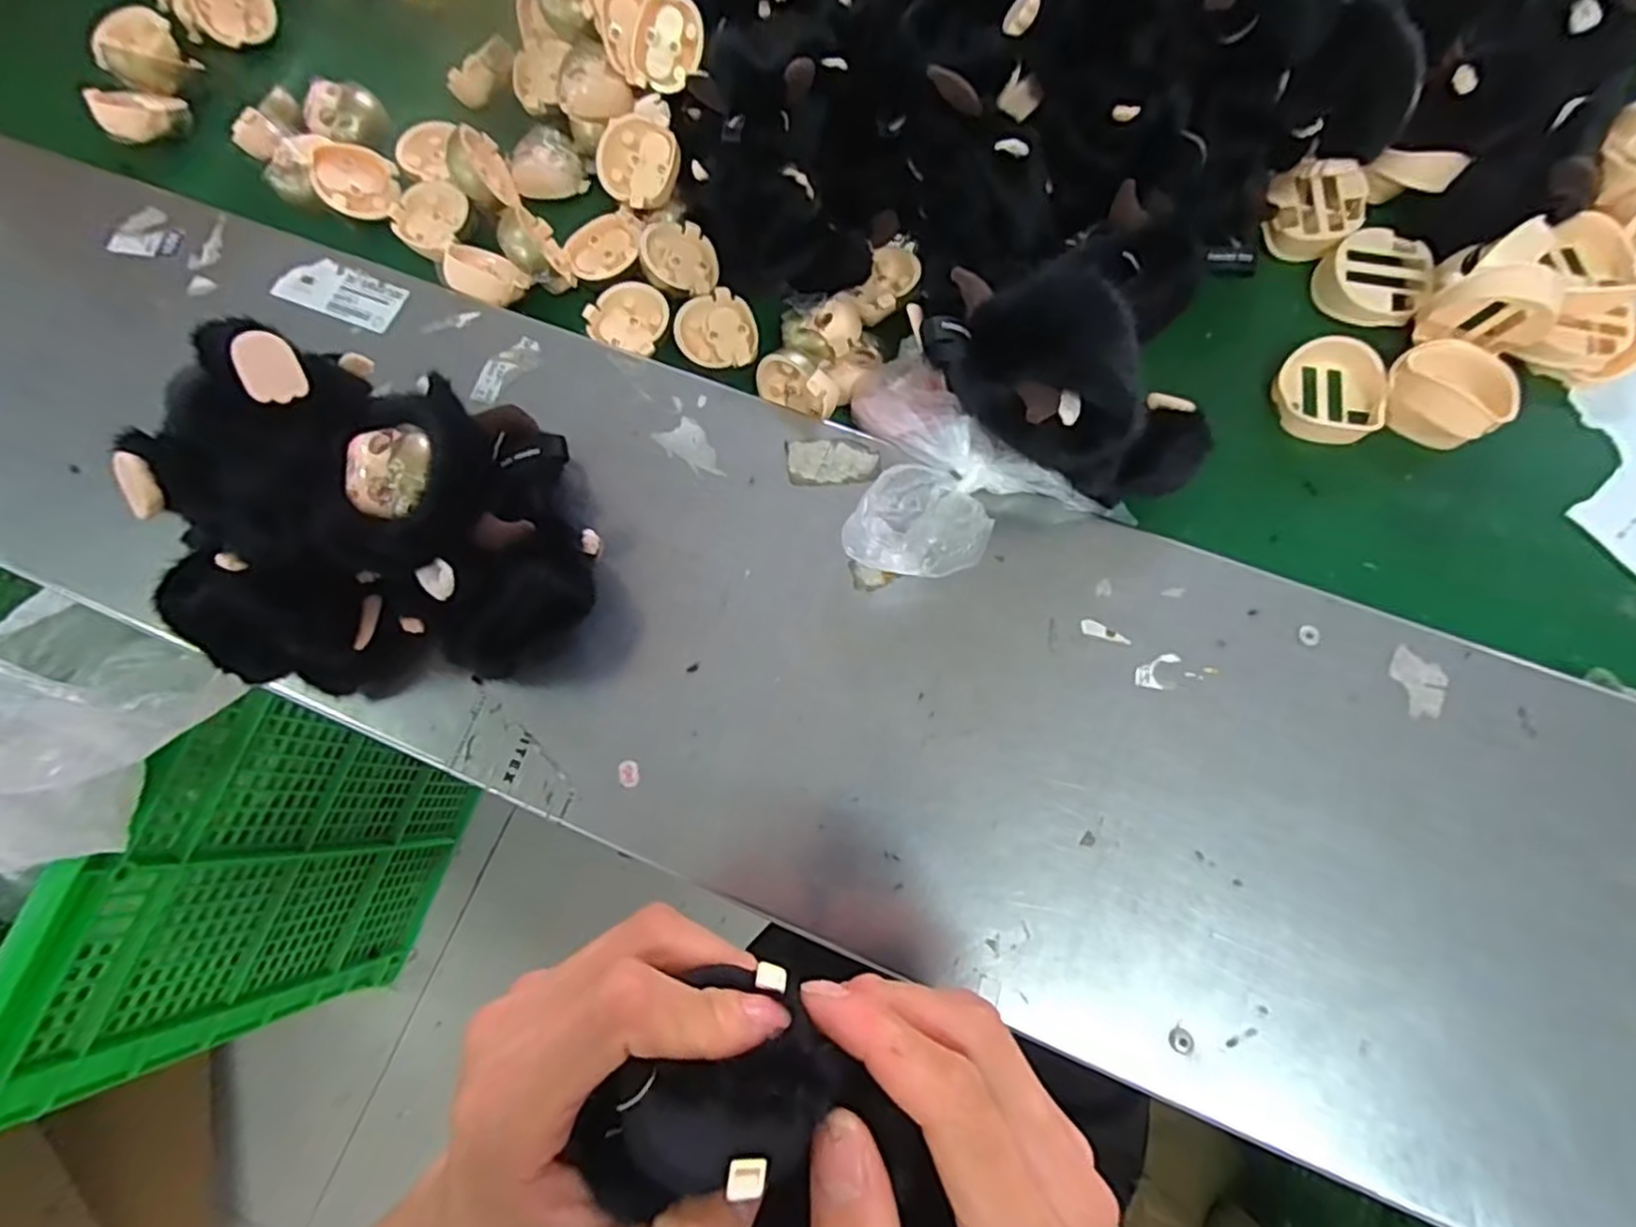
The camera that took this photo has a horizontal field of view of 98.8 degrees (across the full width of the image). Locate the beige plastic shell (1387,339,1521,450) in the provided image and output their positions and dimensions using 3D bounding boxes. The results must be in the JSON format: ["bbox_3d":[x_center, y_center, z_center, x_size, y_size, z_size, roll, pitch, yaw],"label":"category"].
[{"bbox_3d":[0.338,-0.118,0.379,0.049,0.025,0.055,-43,77,-10],"label":"beige plastic shell"}]

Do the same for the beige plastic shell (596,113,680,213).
[{"bbox_3d":[-0.109,-0.272,0.421,0.048,0.012,0.047,29,101,-3],"label":"beige plastic shell"}]

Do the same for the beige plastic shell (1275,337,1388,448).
[{"bbox_3d":[0.282,-0.124,0.386,0.054,0.015,0.059,2,74,3],"label":"beige plastic shell"}]

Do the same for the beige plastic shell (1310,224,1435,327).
[{"bbox_3d":[0.318,-0.190,0.403,0.057,0.021,0.054,-1,74,2],"label":"beige plastic shell"}]

